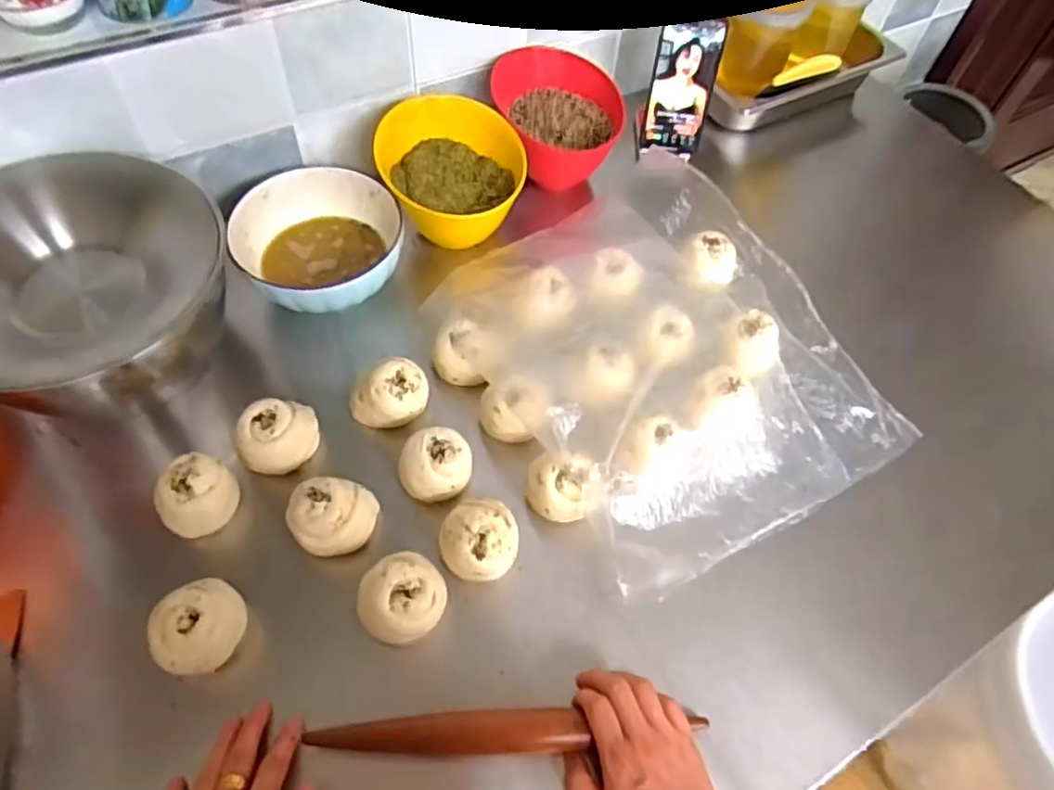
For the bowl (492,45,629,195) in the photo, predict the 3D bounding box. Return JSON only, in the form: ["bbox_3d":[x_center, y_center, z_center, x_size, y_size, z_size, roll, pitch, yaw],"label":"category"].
[{"bbox_3d":[0.040,-0.345,0.833,0.158,0.106,0.132,-12,59,-12],"label":"bowl"}]

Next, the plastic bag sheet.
[{"bbox_3d":[0.135,-0.042,0.691,0.370,0.066,0.410,-27,63,-20],"label":"plastic bag sheet"}]

